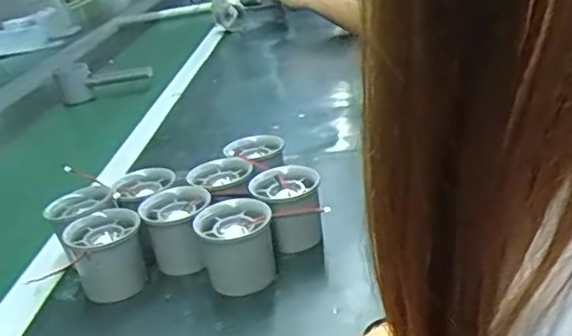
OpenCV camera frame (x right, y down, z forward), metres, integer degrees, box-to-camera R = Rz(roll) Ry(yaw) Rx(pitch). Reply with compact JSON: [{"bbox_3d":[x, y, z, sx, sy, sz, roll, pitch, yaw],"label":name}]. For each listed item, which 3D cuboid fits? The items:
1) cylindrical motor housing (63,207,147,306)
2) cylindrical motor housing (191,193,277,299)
[{"bbox_3d":[-0.134,0.067,0.461,0.051,0.053,0.052,-8,25,4],"label":"cylindrical motor housing"},{"bbox_3d":[-0.034,0.060,0.446,0.053,0.055,0.054,-8,25,4],"label":"cylindrical motor housing"}]

